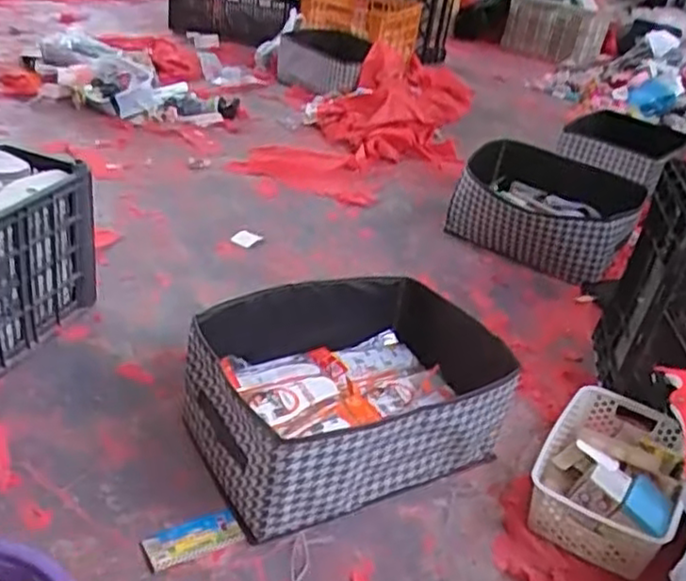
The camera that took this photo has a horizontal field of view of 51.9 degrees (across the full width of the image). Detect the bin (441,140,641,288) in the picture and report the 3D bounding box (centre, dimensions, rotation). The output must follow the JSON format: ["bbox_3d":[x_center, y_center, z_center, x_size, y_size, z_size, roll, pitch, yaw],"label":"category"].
[{"bbox_3d":[0.530,-0.223,1.841,0.435,0.173,0.381,19,34,18],"label":"bin"}]

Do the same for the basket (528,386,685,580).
[{"bbox_3d":[0.405,0.266,1.057,0.195,0.080,0.300,25,35,25],"label":"basket"}]

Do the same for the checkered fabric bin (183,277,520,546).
[{"bbox_3d":[0.013,0.155,1.079,0.457,0.193,0.325,-13,38,-31],"label":"checkered fabric bin"}]

